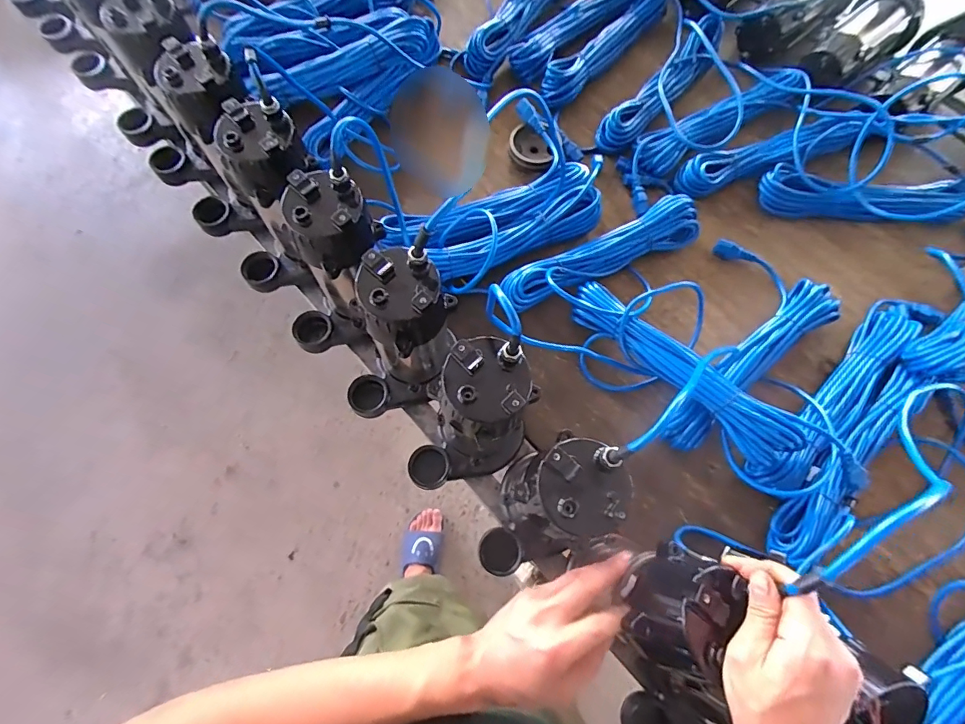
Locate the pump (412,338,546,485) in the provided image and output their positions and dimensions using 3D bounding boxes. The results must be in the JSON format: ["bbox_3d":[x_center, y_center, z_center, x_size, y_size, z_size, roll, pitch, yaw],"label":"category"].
[{"bbox_3d":[-0.019,0.077,0.509,0.100,0.228,0.162,37,75,10],"label":"pump"}]

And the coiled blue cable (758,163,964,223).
[{"bbox_3d":[0.640,-0.271,0.744,0.353,0.064,0.100,5,72,0],"label":"coiled blue cable"}]

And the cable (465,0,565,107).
[{"bbox_3d":[0.083,-0.668,0.849,0.086,0.049,0.391,29,73,8],"label":"cable"}]

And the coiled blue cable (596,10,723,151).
[{"bbox_3d":[0.330,-0.500,0.804,0.066,0.047,0.348,39,75,11],"label":"coiled blue cable"}]

